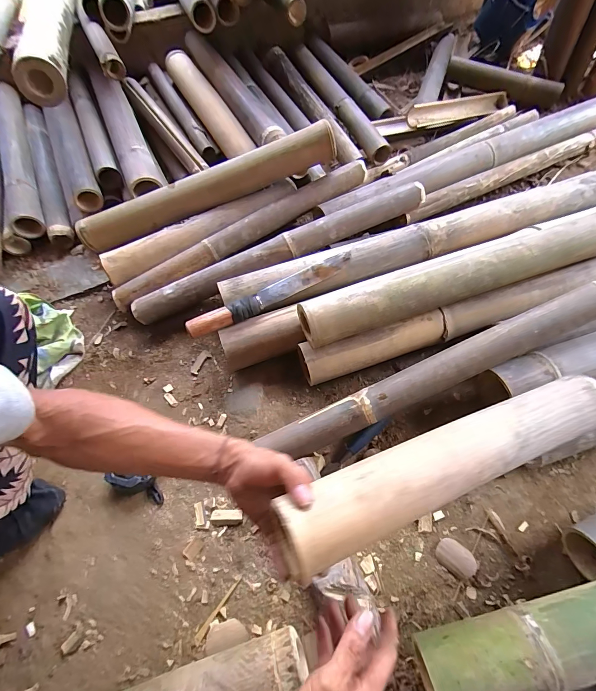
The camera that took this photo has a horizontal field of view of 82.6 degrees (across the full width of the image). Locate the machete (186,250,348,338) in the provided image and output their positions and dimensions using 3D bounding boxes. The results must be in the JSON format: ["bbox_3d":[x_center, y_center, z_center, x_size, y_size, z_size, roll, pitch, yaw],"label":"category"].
[{"bbox_3d":[-0.046,-0.098,0.646,0.339,0.031,0.034,-28,63,-13],"label":"machete"}]

